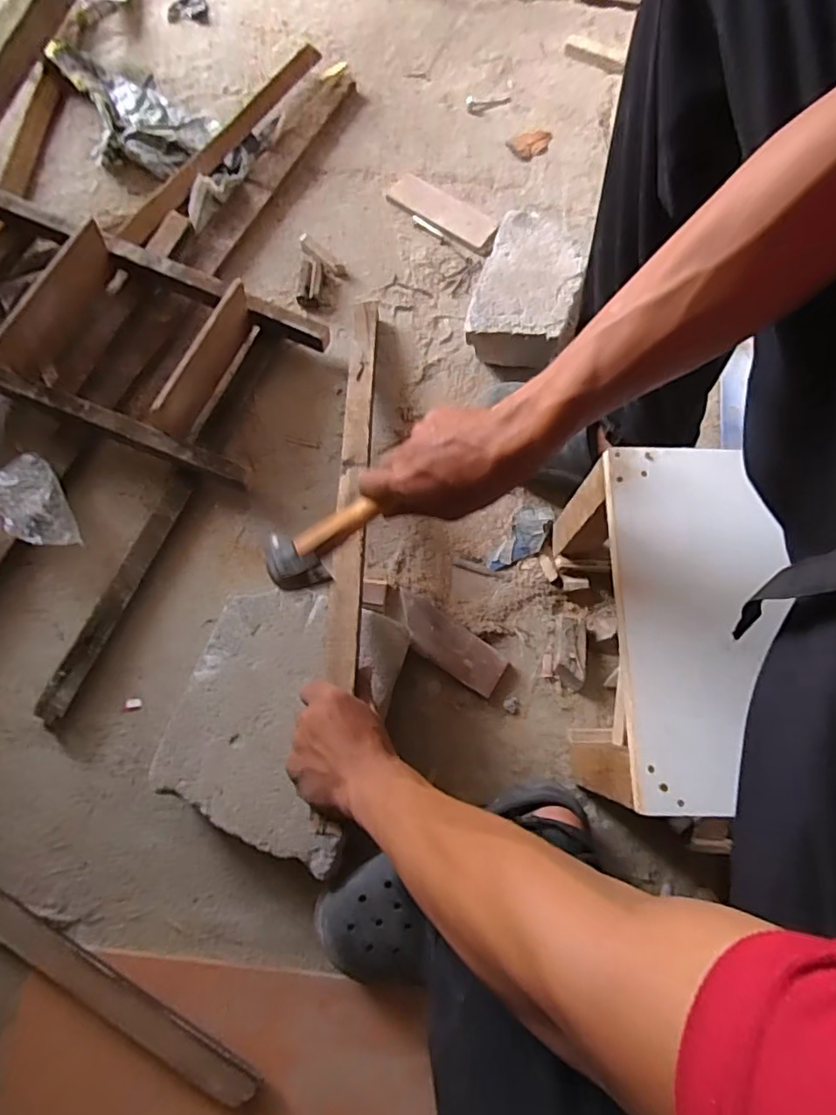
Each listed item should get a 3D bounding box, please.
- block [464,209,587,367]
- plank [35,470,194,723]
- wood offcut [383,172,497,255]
[{"bbox_3d":[0.144,-0.354,0.755,0.124,0.079,0.207,15,73,4],"label":"block"},{"bbox_3d":[-0.345,0.037,0.656,0.028,0.025,0.311,22,73,6],"label":"plank"},{"bbox_3d":[0.035,-0.517,0.839,0.178,0.013,0.059,38,76,10],"label":"wood offcut"}]

